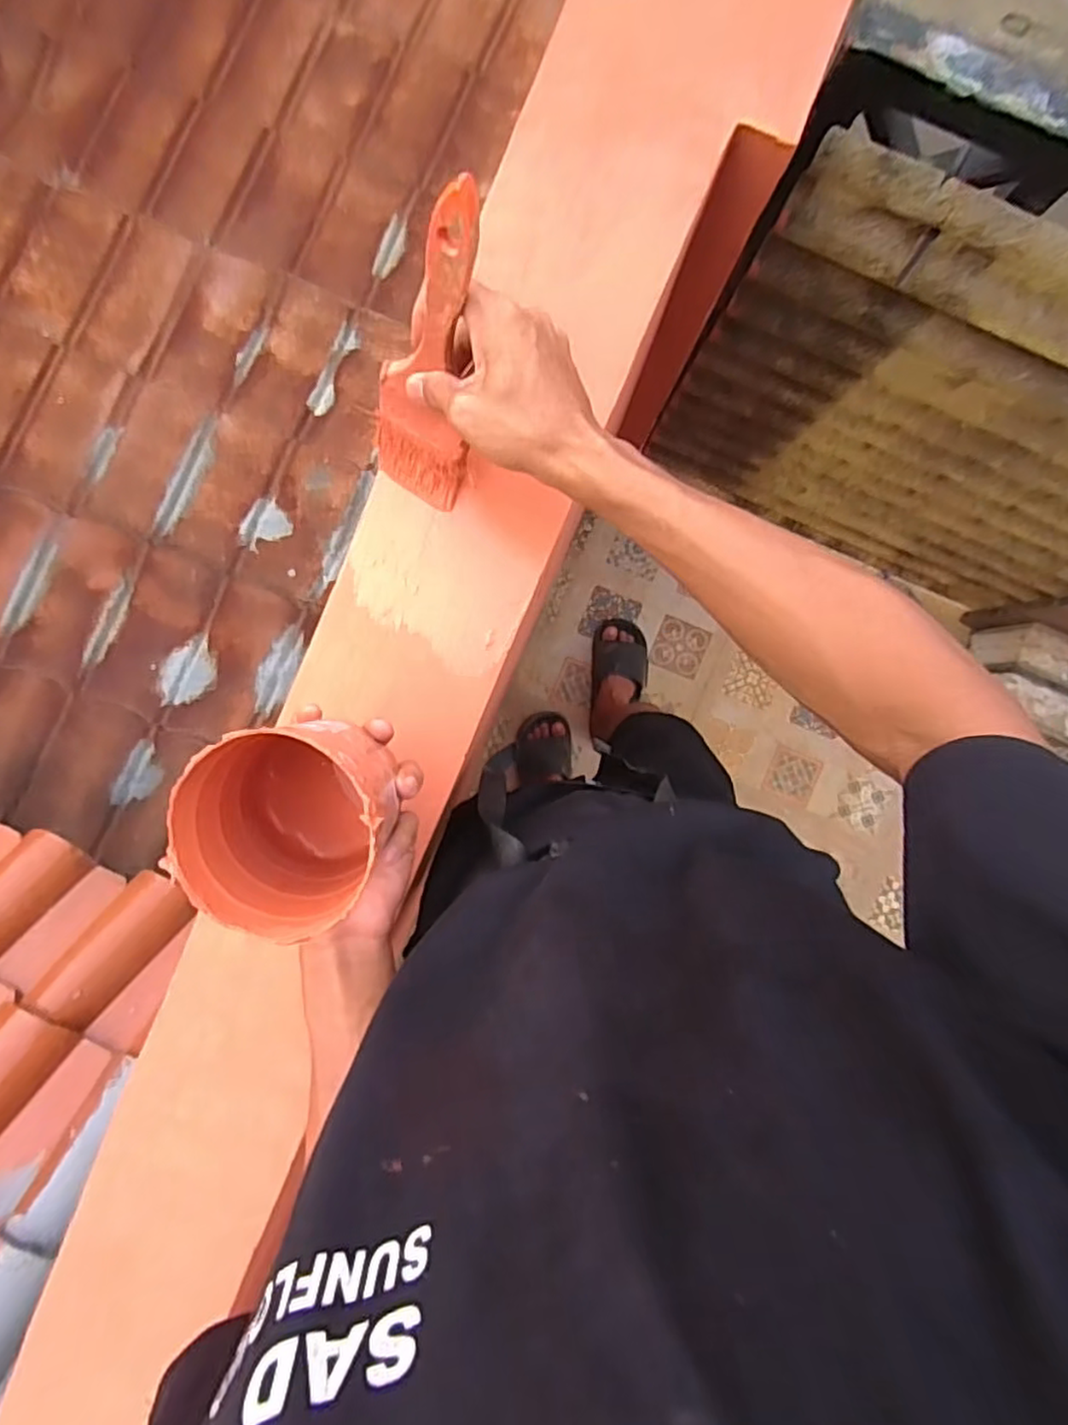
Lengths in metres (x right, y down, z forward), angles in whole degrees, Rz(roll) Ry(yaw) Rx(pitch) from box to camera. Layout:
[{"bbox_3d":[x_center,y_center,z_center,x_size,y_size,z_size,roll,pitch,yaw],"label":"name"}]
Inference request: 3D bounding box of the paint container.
[{"bbox_3d":[-0.116,0.046,0.346,0.083,0.127,0.084,0,92,-1],"label":"paint container"}]

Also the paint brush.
[{"bbox_3d":[-0.061,-0.200,0.395,0.064,0.196,0.027,33,67,-2],"label":"paint brush"}]

